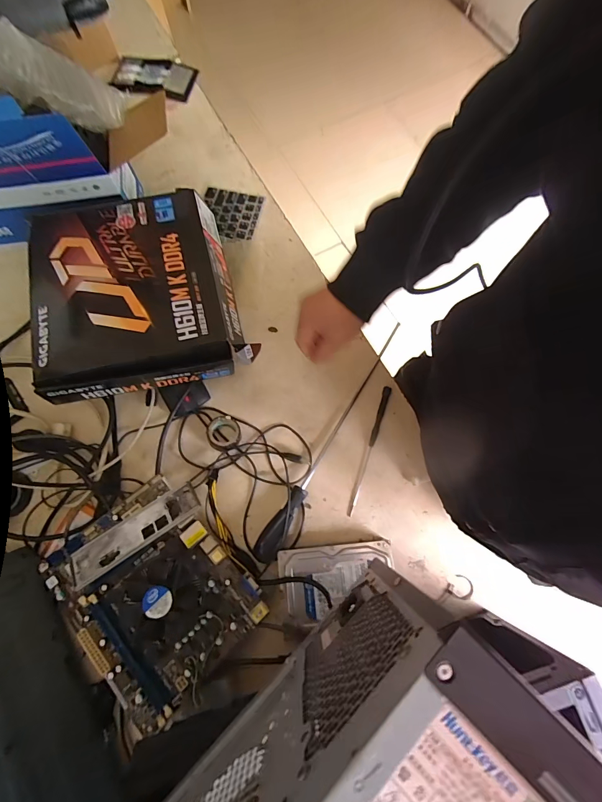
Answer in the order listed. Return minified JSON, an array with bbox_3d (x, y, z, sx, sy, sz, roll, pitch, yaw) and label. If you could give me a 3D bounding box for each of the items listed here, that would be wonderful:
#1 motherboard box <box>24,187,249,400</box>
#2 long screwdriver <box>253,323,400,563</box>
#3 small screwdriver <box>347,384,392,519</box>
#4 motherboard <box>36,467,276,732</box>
[{"bbox_3d":[-0.218,-0.147,0.474,0.239,0.066,0.258,-14,75,-5],"label":"motherboard box"},{"bbox_3d":[0.053,0.044,0.506,0.027,0.030,0.397,33,76,8],"label":"long screwdriver"},{"bbox_3d":[0.099,0.068,0.517,0.013,0.008,0.192,19,75,4],"label":"small screwdriver"},{"bbox_3d":[-0.168,0.213,0.412,0.168,0.066,0.216,-39,78,-11],"label":"motherboard"}]

